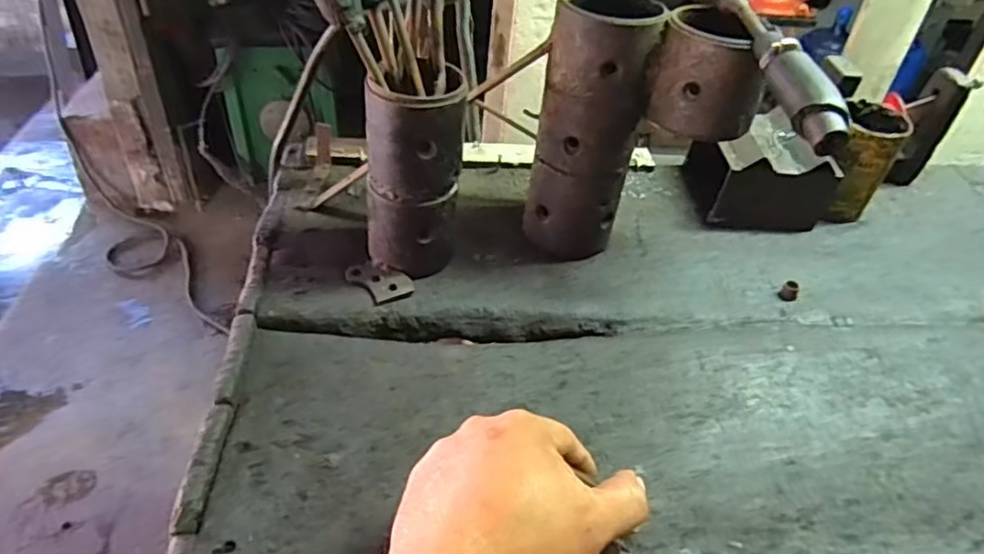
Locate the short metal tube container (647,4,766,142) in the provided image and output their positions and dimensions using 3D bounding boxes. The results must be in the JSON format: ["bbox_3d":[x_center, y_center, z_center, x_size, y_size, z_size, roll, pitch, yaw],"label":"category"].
[{"bbox_3d":[0.179,-0.166,0.516,0.089,0.084,0.083,17,42,13],"label":"short metal tube container"}]

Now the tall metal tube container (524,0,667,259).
[{"bbox_3d":[0.087,-0.129,0.586,0.089,0.236,0.091,9,41,4],"label":"tall metal tube container"}]

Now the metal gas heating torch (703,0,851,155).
[{"bbox_3d":[0.192,-0.172,0.457,0.024,0.033,0.258,3,41,-3],"label":"metal gas heating torch"}]

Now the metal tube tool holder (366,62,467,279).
[{"bbox_3d":[-0.066,-0.080,0.557,0.085,0.183,0.065,0,41,-6],"label":"metal tube tool holder"}]

